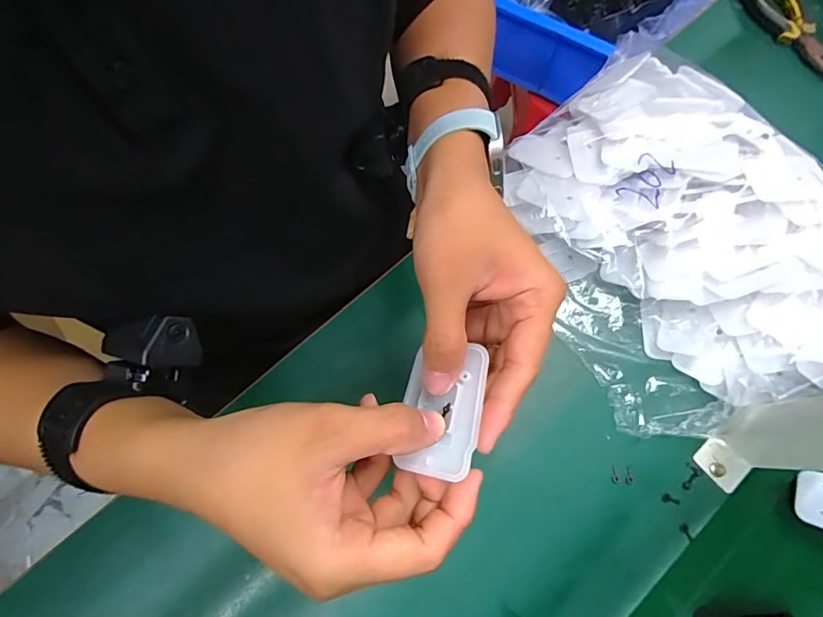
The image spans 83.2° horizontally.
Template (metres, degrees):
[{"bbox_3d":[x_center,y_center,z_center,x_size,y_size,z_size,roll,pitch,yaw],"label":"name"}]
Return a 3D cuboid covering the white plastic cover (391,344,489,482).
[{"bbox_3d":[0.015,0.052,0.238,0.039,0.008,0.061,1,69,26],"label":"white plastic cover"}]

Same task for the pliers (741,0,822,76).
[{"bbox_3d":[0.434,-0.318,0.530,0.049,0.013,0.154,-17,73,-5],"label":"pliers"}]

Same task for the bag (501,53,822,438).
[{"bbox_3d":[0.257,-0.089,0.429,0.296,0.071,0.347,-26,75,-6],"label":"bag"}]

